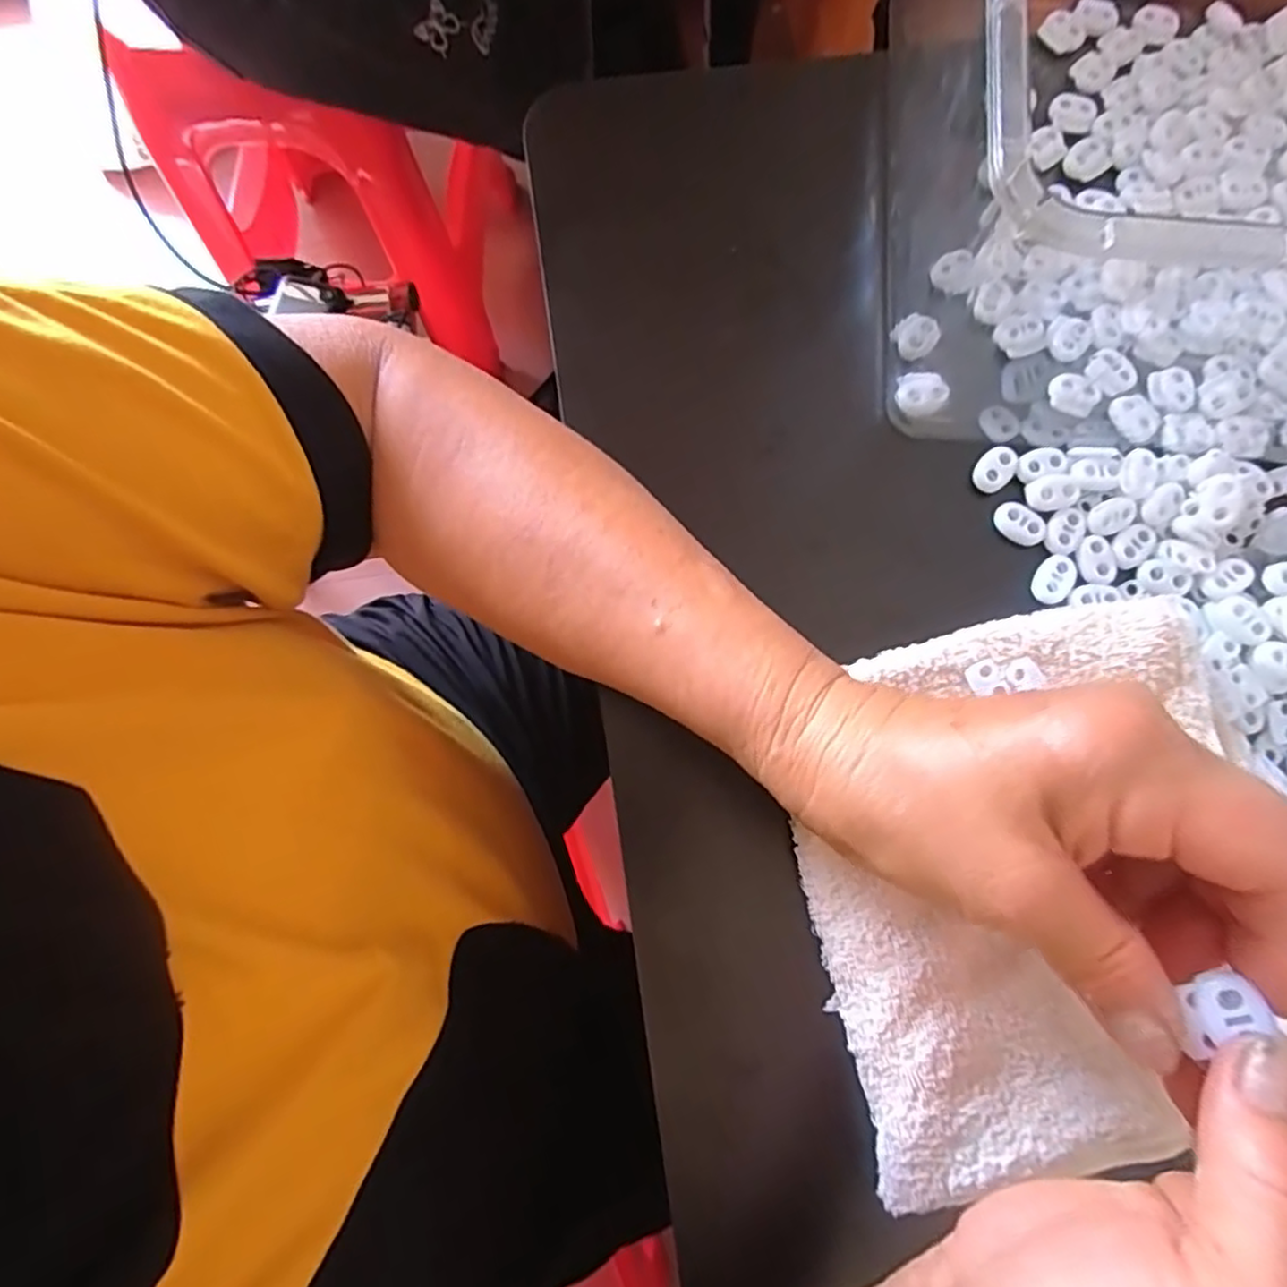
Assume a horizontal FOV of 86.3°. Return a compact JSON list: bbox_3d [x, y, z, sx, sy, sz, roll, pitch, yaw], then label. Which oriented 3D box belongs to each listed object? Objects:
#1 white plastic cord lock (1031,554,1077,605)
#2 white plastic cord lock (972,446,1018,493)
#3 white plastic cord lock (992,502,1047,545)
[{"bbox_3d":[0.178,-0.028,0.297,0.016,0.004,0.023,38,81,6],"label":"white plastic cord lock"},{"bbox_3d":[0.158,-0.078,0.308,0.016,0.005,0.022,36,81,6],"label":"white plastic cord lock"},{"bbox_3d":[0.167,-0.053,0.304,0.022,0.005,0.014,40,81,6],"label":"white plastic cord lock"}]

